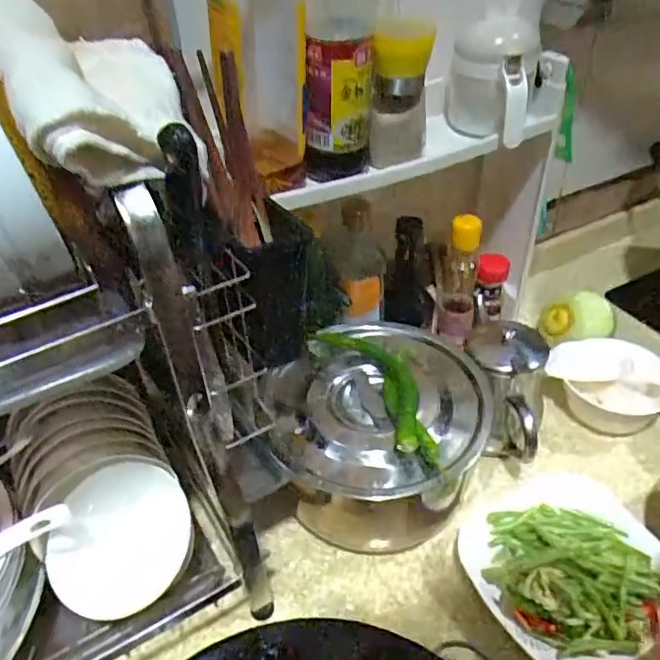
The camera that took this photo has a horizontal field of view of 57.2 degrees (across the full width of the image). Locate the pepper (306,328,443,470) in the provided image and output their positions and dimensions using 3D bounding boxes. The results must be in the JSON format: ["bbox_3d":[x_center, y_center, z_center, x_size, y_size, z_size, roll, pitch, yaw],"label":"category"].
[{"bbox_3d":[0.052,0.049,0.590,0.063,0.035,0.200,-19,43,-18],"label":"pepper"}]

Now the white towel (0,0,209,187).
[{"bbox_3d":[-0.131,-0.142,0.343,0.098,0.095,0.124,-21,43,-19],"label":"white towel"}]

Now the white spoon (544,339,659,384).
[{"bbox_3d":[0.349,0.036,0.698,0.185,0.018,0.068,7,41,12],"label":"white spoon"}]

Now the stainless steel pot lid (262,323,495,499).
[{"bbox_3d":[0.046,0.077,0.597,0.208,0.043,0.218,-2,40,2],"label":"stainless steel pot lid"}]

